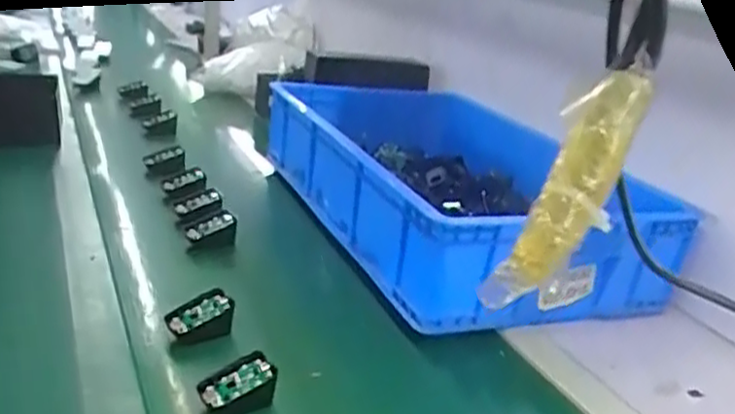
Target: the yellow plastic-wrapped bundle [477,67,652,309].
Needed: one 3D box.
[{"bbox_3d":[0.055,-0.003,0.192,0.018,0.072,0.016,27,2,-45],"label":"yellow plastic-wrapped bundle"}]

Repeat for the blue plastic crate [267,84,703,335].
[{"bbox_3d":[0.113,-0.031,1.084,0.407,0.151,0.608,-2,23,-22],"label":"blue plastic crate"}]

